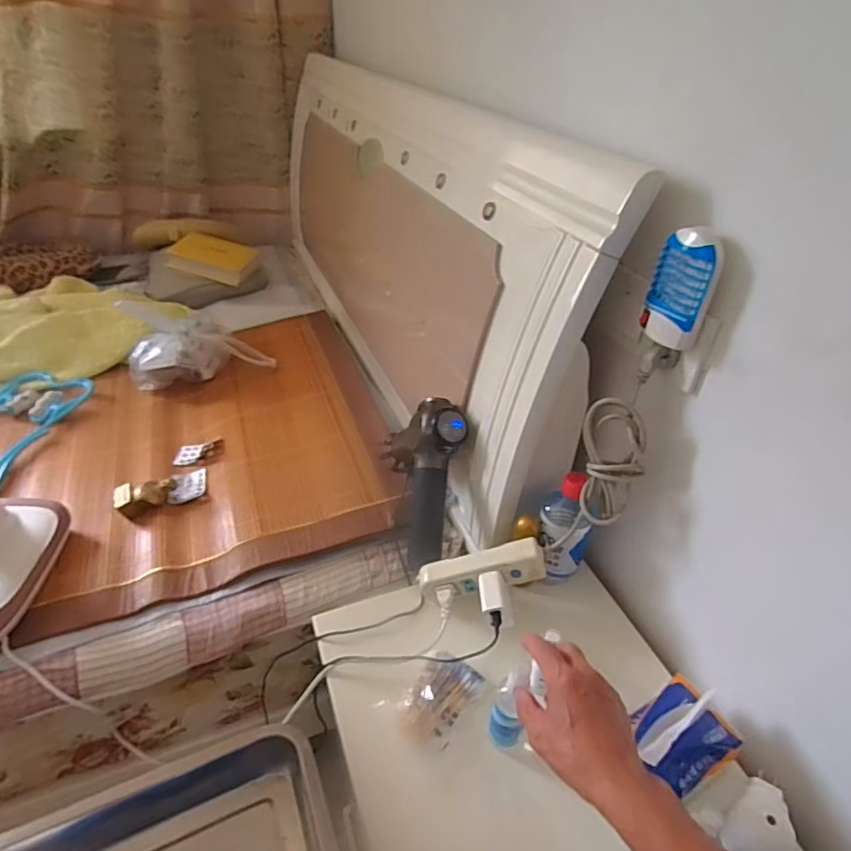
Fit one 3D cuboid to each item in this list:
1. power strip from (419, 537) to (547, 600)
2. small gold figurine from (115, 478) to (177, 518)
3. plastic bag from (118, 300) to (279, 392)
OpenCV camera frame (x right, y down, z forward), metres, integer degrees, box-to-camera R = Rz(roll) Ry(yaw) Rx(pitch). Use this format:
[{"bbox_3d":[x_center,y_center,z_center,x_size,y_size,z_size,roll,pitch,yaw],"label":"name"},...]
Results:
[{"bbox_3d":[0.076,0.199,0.741,0.169,0.059,0.040,-15,37,11],"label":"power strip"},{"bbox_3d":[-0.481,0.124,0.944,0.093,0.040,0.049,-14,41,-21],"label":"small gold figurine"},{"bbox_3d":[-0.516,-0.197,1.208,0.252,0.196,0.216,-27,47,-33],"label":"plastic bag"}]

